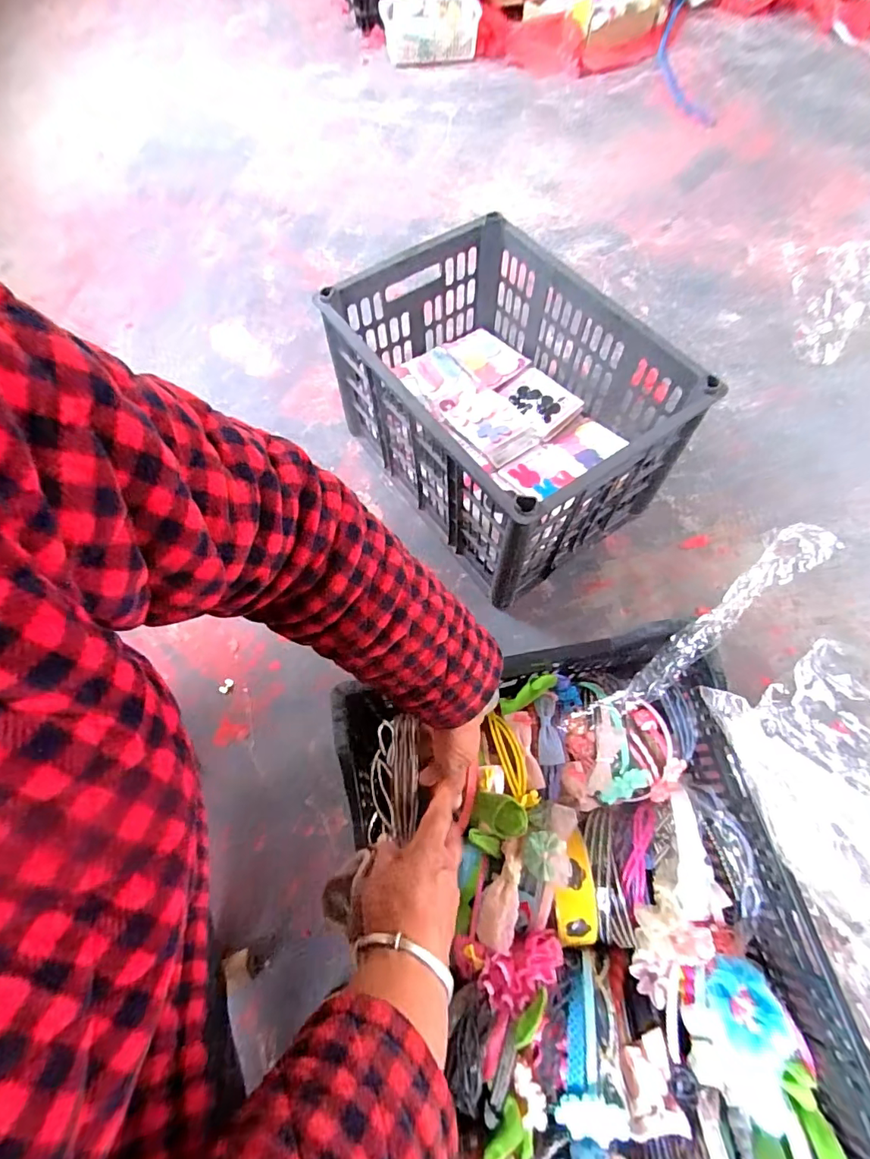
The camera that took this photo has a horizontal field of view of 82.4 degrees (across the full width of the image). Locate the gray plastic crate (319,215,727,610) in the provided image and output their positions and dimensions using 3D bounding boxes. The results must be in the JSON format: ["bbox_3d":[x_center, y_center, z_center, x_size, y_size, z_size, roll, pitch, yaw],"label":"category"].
[{"bbox_3d":[0.099,-0.266,0.784,0.332,0.269,0.469,-33,69,-13],"label":"gray plastic crate"}]

